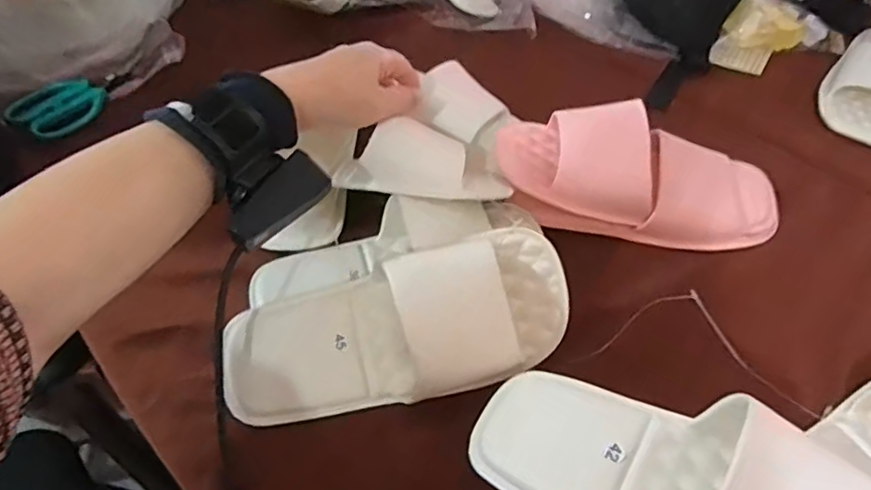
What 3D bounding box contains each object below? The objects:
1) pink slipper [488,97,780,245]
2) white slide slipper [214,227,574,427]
[{"bbox_3d":[0.170,-0.058,0.499,0.242,0.080,0.104,15,52,11],"label":"pink slipper"},{"bbox_3d":[-0.025,0.058,0.389,0.235,0.058,0.094,-14,78,-2],"label":"white slide slipper"}]

